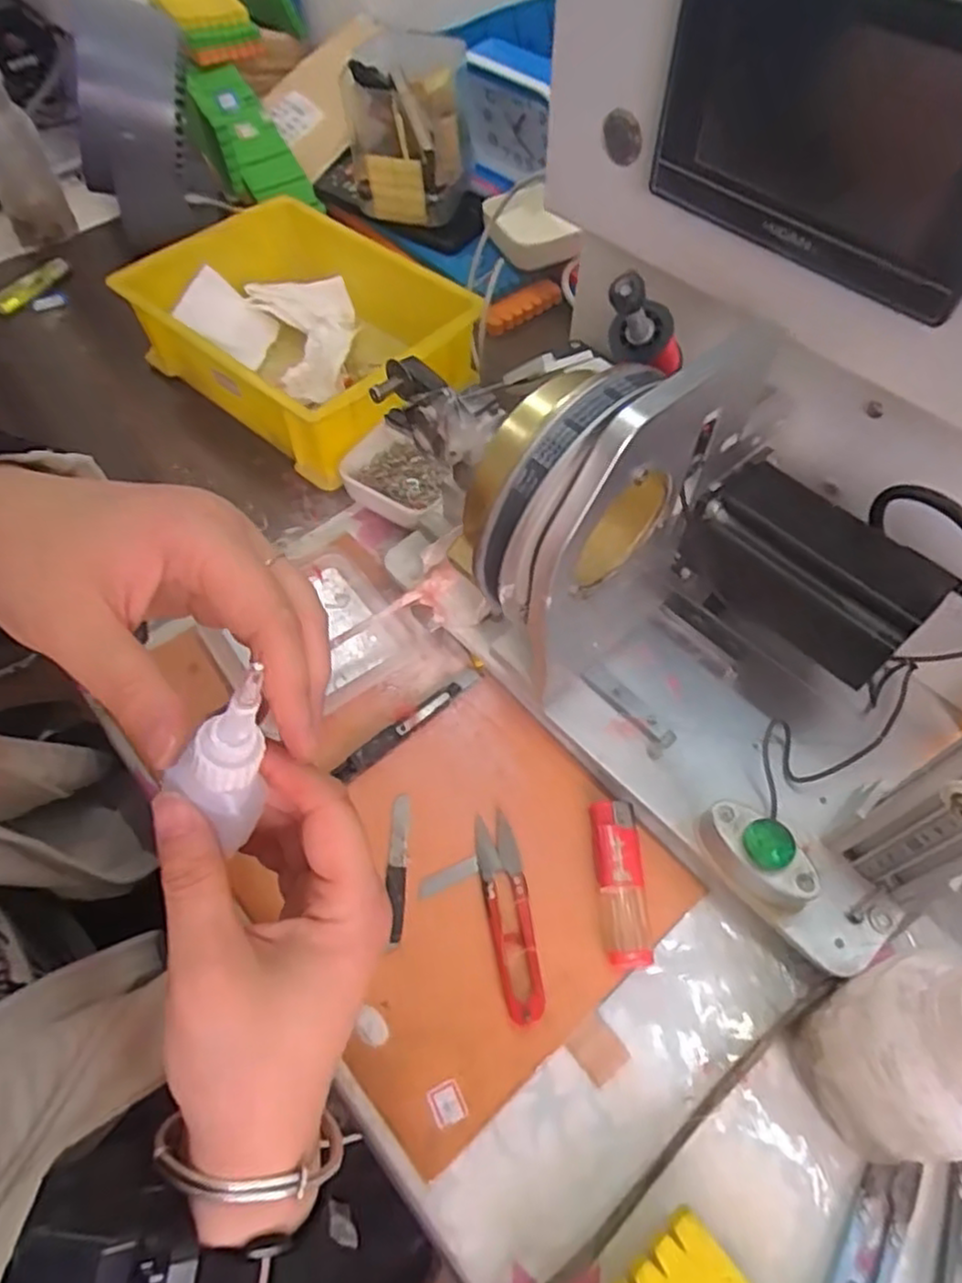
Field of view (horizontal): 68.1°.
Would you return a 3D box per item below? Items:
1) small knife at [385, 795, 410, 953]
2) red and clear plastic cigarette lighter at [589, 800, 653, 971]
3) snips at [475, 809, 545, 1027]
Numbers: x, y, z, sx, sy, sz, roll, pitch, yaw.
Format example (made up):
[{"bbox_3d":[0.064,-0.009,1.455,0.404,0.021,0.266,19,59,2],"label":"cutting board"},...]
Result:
[{"bbox_3d":[-0.044,0.120,0.376,0.010,0.005,0.078,0,58,0],"label":"small knife"},{"bbox_3d":[0.072,0.123,0.365,0.024,0.008,0.083,-1,58,0],"label":"red and clear plastic cigarette lighter"},{"bbox_3d":[0.014,0.137,0.361,0.022,0.006,0.101,-8,58,-5],"label":"snips"}]

